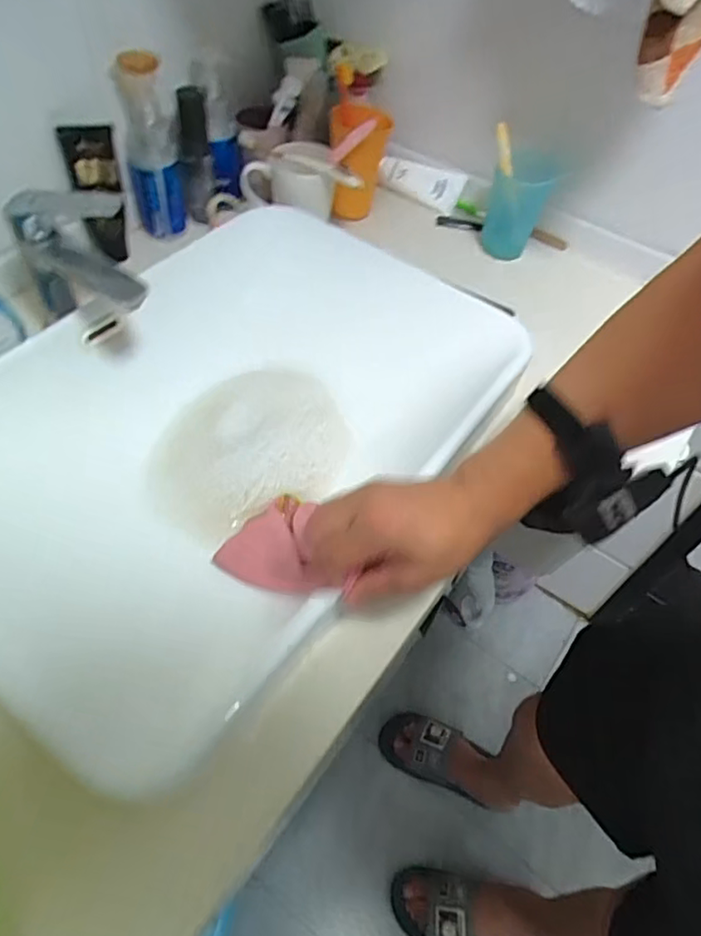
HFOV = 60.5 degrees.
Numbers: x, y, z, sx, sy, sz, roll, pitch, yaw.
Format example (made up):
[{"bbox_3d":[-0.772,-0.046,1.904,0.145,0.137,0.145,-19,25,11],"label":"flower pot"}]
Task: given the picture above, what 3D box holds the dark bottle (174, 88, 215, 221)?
[{"bbox_3d":[-0.192,-0.386,0.750,0.034,0.143,0.049,-3,52,-6],"label":"dark bottle"}]

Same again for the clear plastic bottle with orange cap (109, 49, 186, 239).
[{"bbox_3d":[-0.237,-0.381,0.718,0.059,0.184,0.064,-11,54,-13],"label":"clear plastic bottle with orange cap"}]

